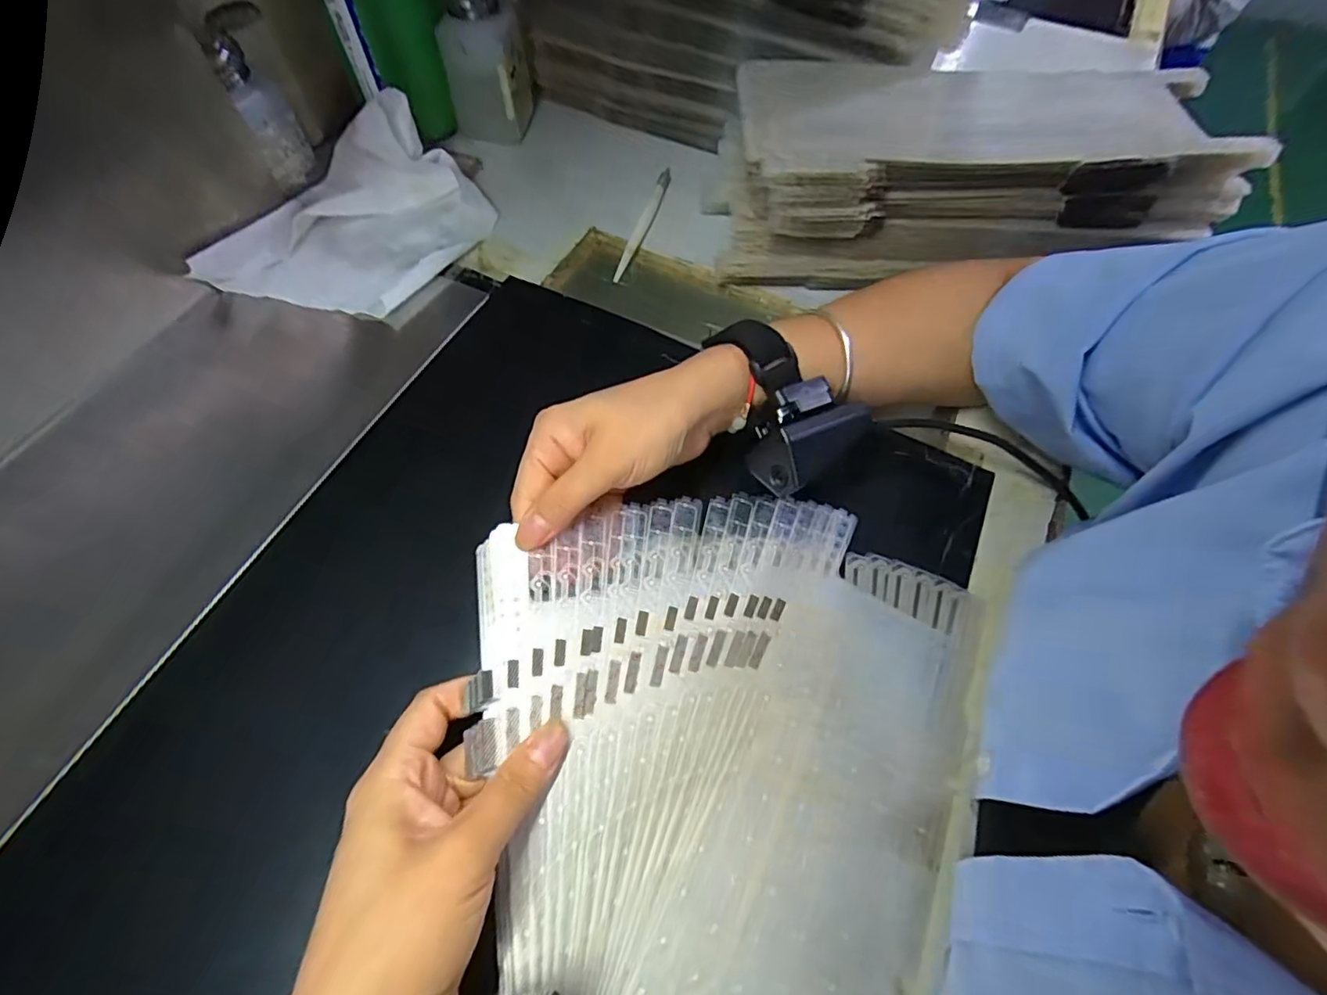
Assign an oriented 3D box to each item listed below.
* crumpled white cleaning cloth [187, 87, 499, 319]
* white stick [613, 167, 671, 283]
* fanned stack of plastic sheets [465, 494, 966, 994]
[{"bbox_3d":[-0.226,-0.202,0.404,0.135,0.065,0.185,30,64,15],"label":"crumpled white cleaning cloth"},{"bbox_3d":[-0.013,-0.224,0.455,0.011,0.010,0.139,14,61,6],"label":"white stick"},{"bbox_3d":[0.041,0.139,0.237,0.225,0.032,0.308,-5,61,-4],"label":"fanned stack of plastic sheets"}]

